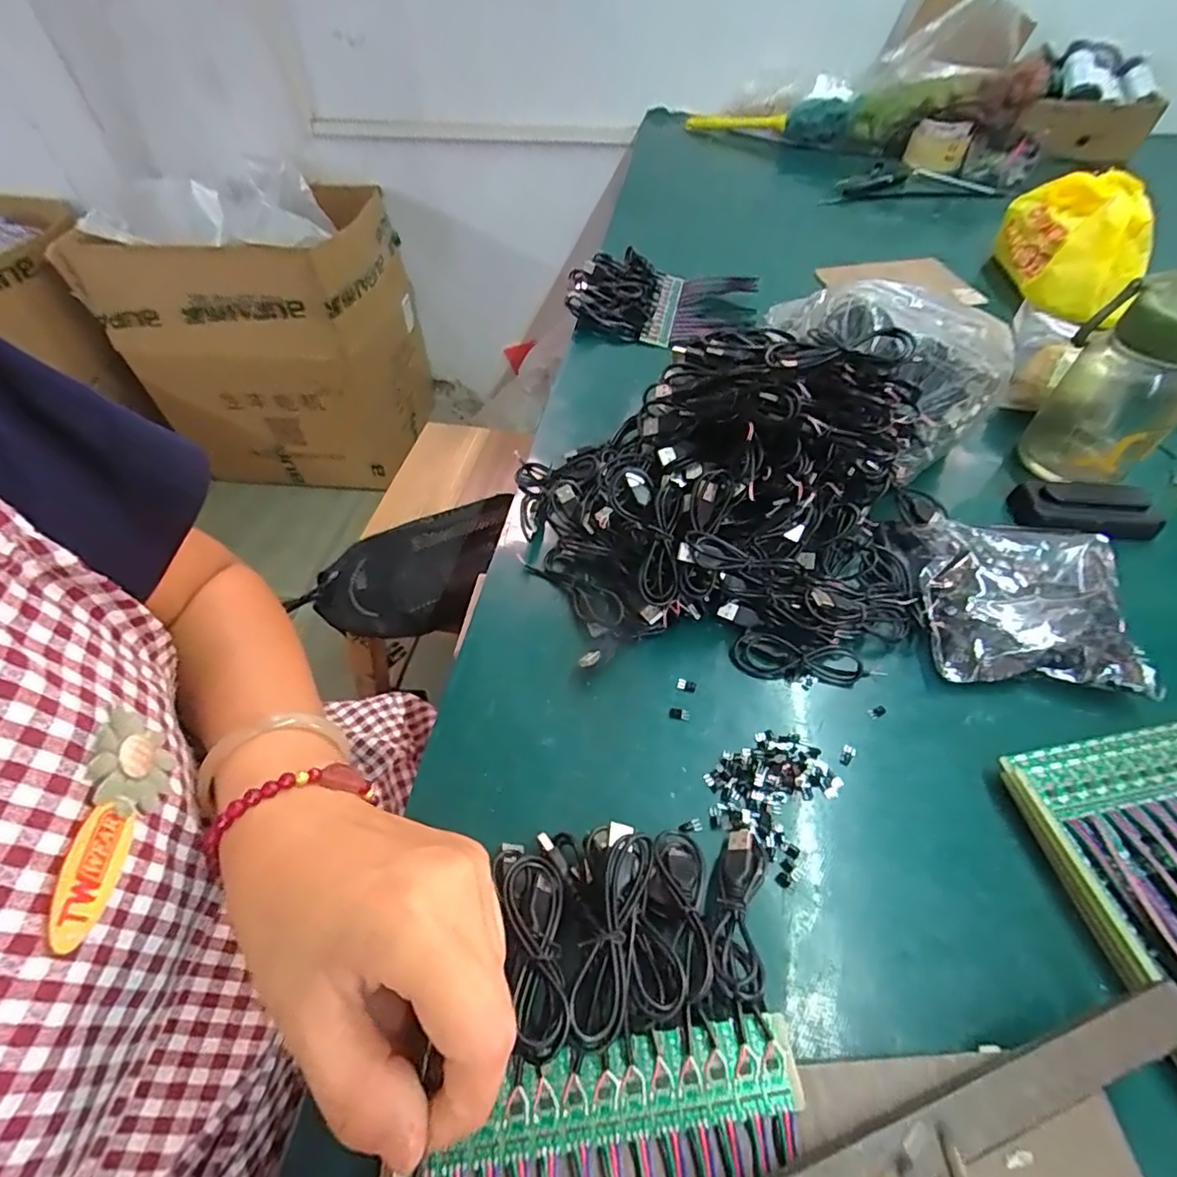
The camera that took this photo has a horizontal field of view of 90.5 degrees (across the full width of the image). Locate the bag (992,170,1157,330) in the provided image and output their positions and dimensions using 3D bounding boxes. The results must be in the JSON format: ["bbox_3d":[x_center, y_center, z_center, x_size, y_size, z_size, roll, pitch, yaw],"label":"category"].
[{"bbox_3d":[0.547,-0.391,0.660,0.147,0.114,0.098,26,58,19],"label":"bag"}]

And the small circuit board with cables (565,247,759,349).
[{"bbox_3d":[0.082,-0.342,0.698,0.224,0.042,0.154,15,55,12],"label":"small circuit board with cables"}]

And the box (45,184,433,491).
[{"bbox_3d":[-0.736,-0.602,1.430,0.529,0.532,0.424,4,53,4],"label":"box"}]

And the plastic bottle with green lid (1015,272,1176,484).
[{"bbox_3d":[0.431,-0.170,0.463,0.078,0.155,0.092,-35,60,-23],"label":"plastic bottle with green lid"}]

